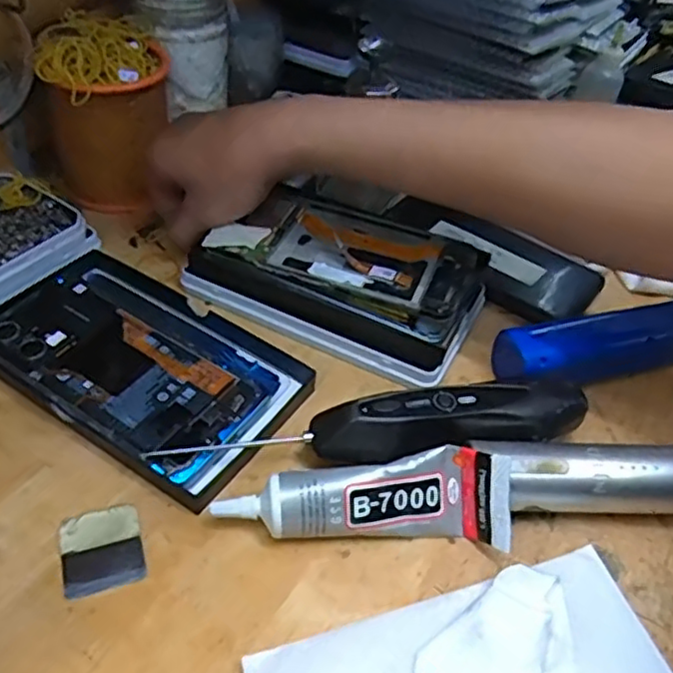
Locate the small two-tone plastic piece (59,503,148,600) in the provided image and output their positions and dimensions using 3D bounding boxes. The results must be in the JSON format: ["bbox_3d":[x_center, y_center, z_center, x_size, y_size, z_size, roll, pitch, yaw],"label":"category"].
[{"bbox_3d":[-0.107,0.096,0.306,0.035,0.004,0.040,-11,46,-18],"label":"small two-tone plastic piece"}]

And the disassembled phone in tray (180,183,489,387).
[{"bbox_3d":[0.005,-0.043,0.429,0.165,0.040,0.091,22,46,16],"label":"disassembled phone in tray"}]

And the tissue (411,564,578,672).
[{"bbox_3d":[0.072,0.126,0.275,0.070,0.012,0.044,-29,54,-31],"label":"tissue"}]

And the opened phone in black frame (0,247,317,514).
[{"bbox_3d":[-0.111,0.014,0.381,0.175,0.017,0.109,28,48,21],"label":"opened phone in black frame"}]

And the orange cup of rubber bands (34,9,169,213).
[{"bbox_3d":[-0.159,-0.155,0.467,0.080,0.112,0.076,3,44,-3],"label":"orange cup of rubber bands"}]

